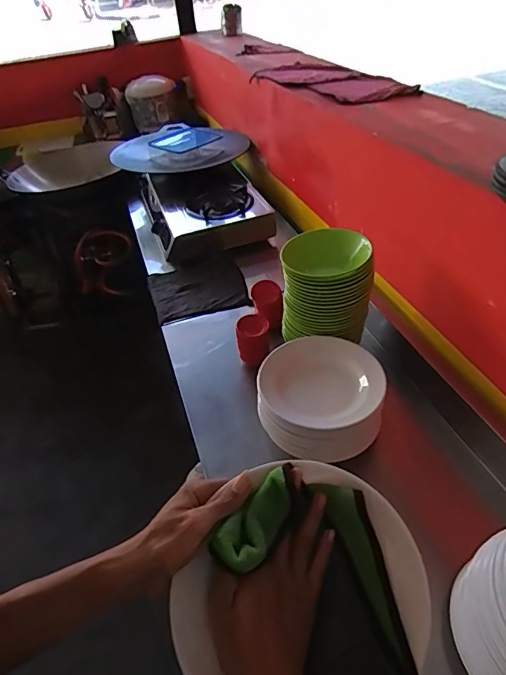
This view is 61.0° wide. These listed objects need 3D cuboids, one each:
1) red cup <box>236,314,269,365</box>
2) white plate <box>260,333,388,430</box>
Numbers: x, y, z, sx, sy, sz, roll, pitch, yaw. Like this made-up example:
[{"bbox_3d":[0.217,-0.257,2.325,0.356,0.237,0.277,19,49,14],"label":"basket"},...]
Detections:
[{"bbox_3d":[0.002,0.009,0.983,0.072,0.127,0.069,-4,41,3],"label":"red cup"},{"bbox_3d":[0.128,0.082,0.800,0.214,0.057,0.221,-4,41,3],"label":"white plate"}]

